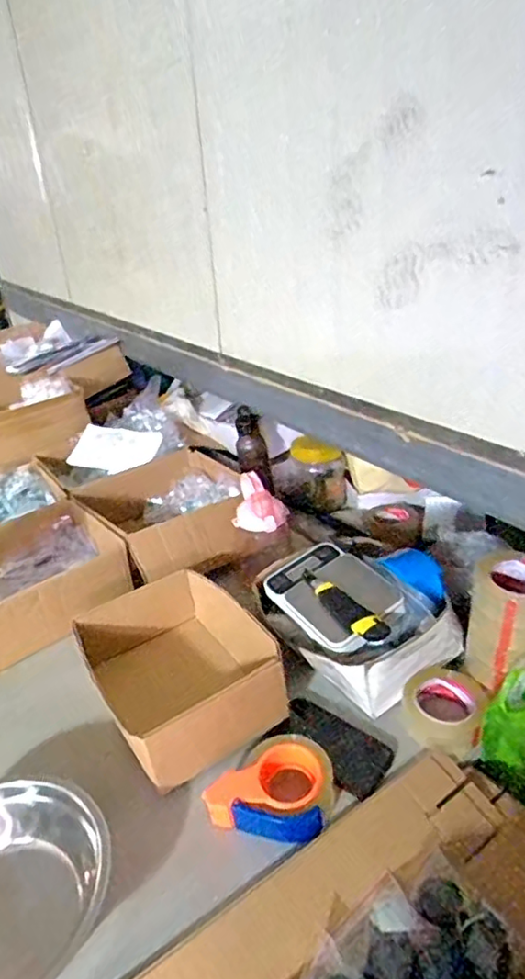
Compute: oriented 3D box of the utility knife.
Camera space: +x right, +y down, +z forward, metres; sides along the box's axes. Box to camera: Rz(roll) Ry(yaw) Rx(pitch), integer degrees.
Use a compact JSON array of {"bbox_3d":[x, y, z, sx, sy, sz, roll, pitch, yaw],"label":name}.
[{"bbox_3d":[0.116,0.169,0.894,0.036,0.025,0.185,-19,31,-26],"label":"utility knife"}]

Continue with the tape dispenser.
[{"bbox_3d":[0.010,0.358,0.707,0.150,0.056,0.105,0,28,8],"label":"tape dispenser"}]

